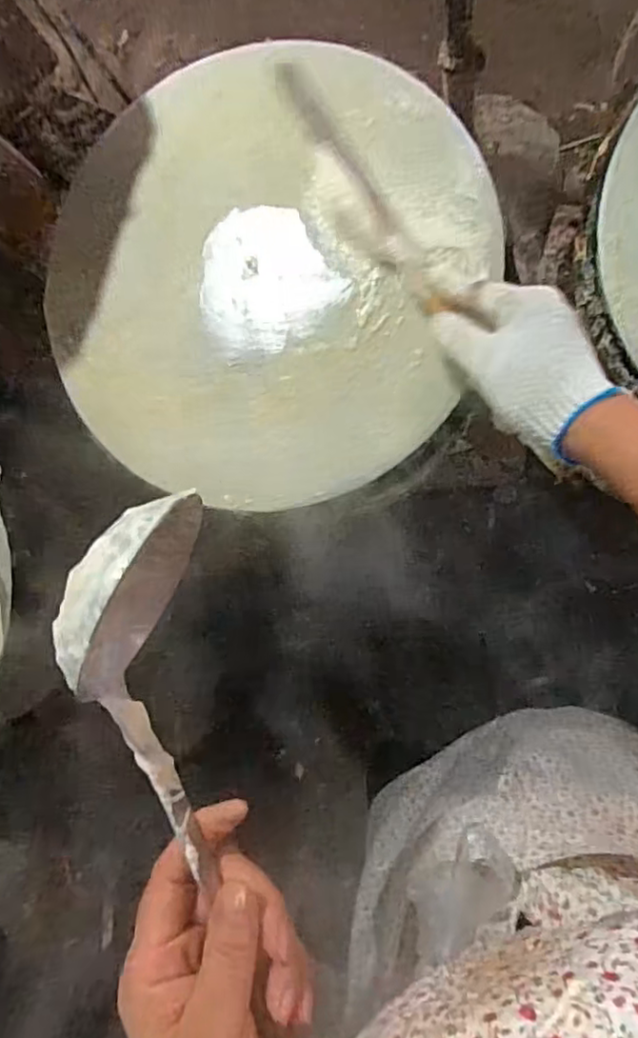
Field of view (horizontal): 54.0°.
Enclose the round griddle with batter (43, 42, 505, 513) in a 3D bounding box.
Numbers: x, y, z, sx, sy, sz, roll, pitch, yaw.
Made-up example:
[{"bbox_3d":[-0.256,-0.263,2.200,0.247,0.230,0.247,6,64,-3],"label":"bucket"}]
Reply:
[{"bbox_3d":[-0.055,-0.200,0.510,0.357,0.031,0.362,0,91,9],"label":"round griddle with batter"}]

